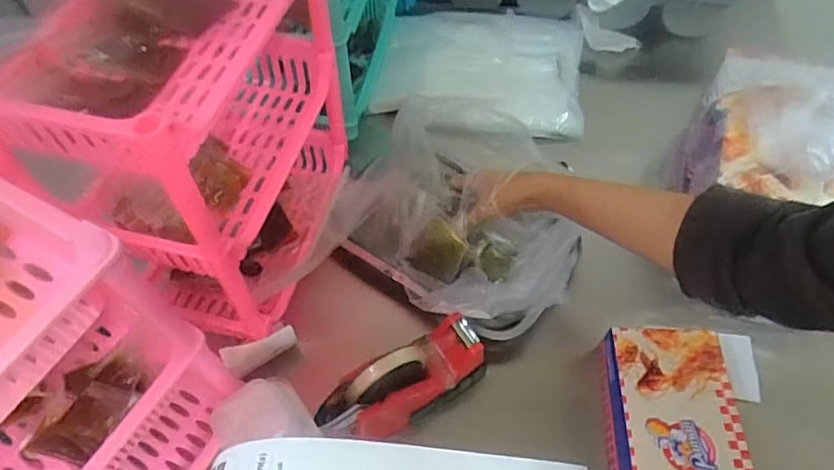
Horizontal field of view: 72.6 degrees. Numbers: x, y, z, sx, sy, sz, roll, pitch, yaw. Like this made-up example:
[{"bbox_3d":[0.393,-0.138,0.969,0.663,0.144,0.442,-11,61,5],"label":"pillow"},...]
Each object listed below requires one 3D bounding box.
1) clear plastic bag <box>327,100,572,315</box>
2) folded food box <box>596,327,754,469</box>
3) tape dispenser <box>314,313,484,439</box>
[{"bbox_3d":[0.039,-0.029,0.696,0.259,0.079,0.300,-12,56,-6],"label":"clear plastic bag"},{"bbox_3d":[0.256,0.191,0.584,0.118,0.066,0.180,3,56,4],"label":"folded food box"},{"bbox_3d":[-0.013,0.157,0.589,0.179,0.104,0.058,-29,60,-17],"label":"tape dispenser"}]

